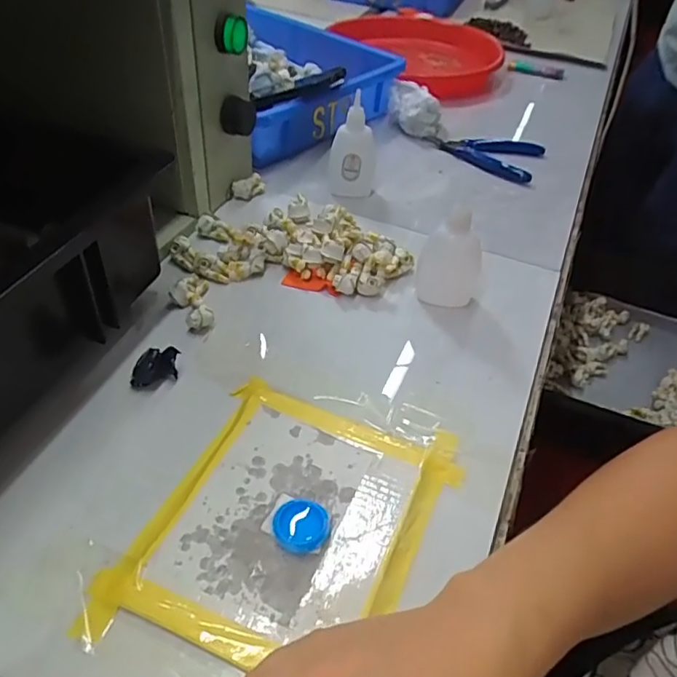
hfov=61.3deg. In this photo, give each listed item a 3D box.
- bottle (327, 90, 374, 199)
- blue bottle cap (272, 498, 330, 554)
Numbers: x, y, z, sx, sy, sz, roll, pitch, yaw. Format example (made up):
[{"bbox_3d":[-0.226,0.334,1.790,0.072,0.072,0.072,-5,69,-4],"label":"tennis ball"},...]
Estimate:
[{"bbox_3d":[0.014,-0.175,0.537,0.044,0.085,0.027,7,43,2],"label":"bottle"},{"bbox_3d":[-0.020,0.099,0.303,0.030,0.006,0.029,3,43,-3],"label":"blue bottle cap"}]

